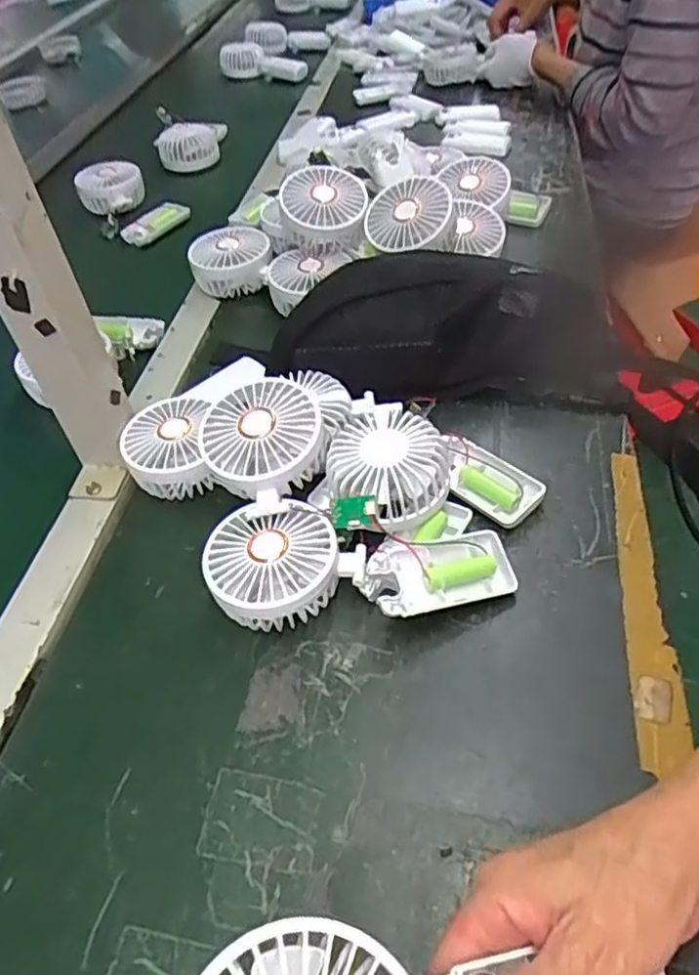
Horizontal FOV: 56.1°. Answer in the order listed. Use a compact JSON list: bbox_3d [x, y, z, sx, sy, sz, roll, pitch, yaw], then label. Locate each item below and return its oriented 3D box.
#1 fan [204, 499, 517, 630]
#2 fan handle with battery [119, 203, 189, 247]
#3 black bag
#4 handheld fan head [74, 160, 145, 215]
[{"bbox_3d":[0.006,0.053,0.436,0.200,0.043,0.081,-2,47,4],"label":"fan"},{"bbox_3d":[-0.249,-0.343,0.849,0.044,0.014,0.090,31,57,29],"label":"fan handle with battery"},{"bbox_3d":[0.080,-0.147,0.575,0.297,0.084,0.146,1,48,7],"label":"black bag"},{"bbox_3d":[-0.326,-0.406,0.894,0.091,0.046,0.092,-19,48,-11],"label":"handheld fan head"}]

